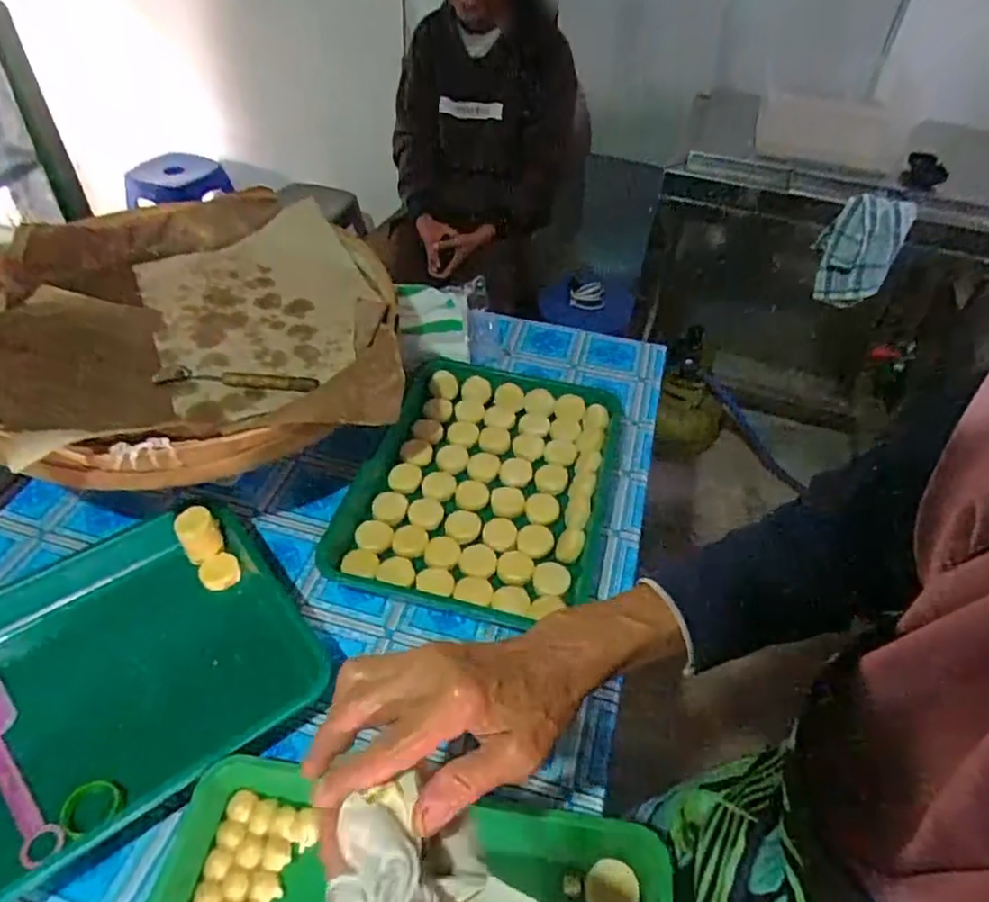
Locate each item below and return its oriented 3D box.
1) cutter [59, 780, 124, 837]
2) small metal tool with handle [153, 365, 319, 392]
[{"bbox_3d":[-0.319,0.283,0.514,0.042,0.016,0.041,9,48,6],"label":"cutter"},{"bbox_3d":[-0.285,-0.081,0.716,0.176,0.015,0.025,3,46,0],"label":"small metal tool with handle"}]

